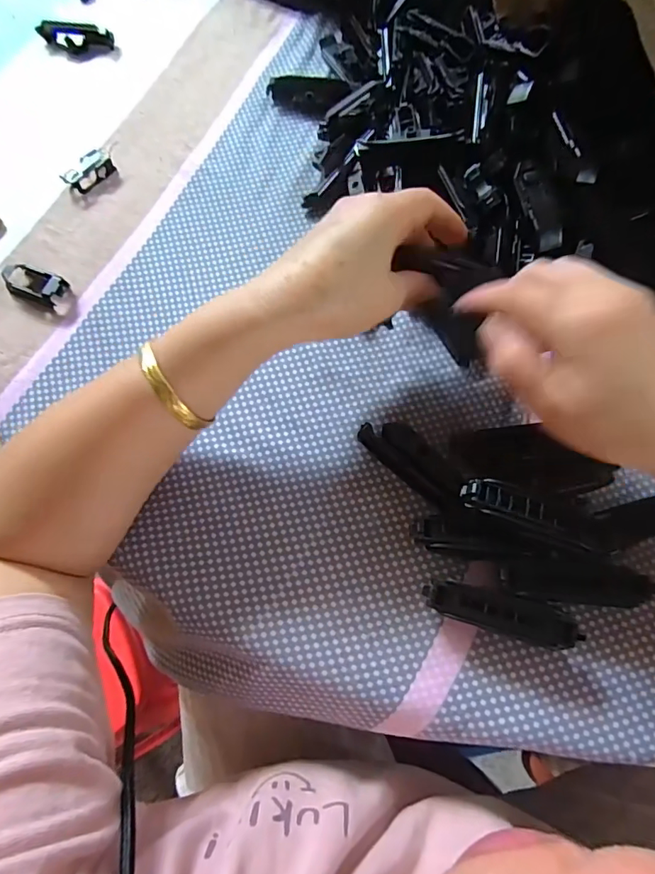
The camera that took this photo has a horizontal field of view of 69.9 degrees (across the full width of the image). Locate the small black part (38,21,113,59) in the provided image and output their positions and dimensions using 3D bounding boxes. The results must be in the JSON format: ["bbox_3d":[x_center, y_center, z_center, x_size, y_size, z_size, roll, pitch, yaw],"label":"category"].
[{"bbox_3d":[-0.230,-0.358,0.420,0.076,0.018,0.023,20,73,9],"label":"small black part"}]

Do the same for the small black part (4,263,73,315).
[{"bbox_3d":[-0.208,-0.109,0.335,0.053,0.015,0.022,25,74,10],"label":"small black part"}]

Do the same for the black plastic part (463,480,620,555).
[{"bbox_3d":[0.111,0.040,0.244,0.080,0.011,0.021,18,74,9],"label":"black plastic part"}]

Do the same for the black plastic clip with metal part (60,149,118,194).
[{"bbox_3d":[-0.185,-0.209,0.367,0.020,0.013,0.043,32,75,12],"label":"black plastic clip with metal part"}]

